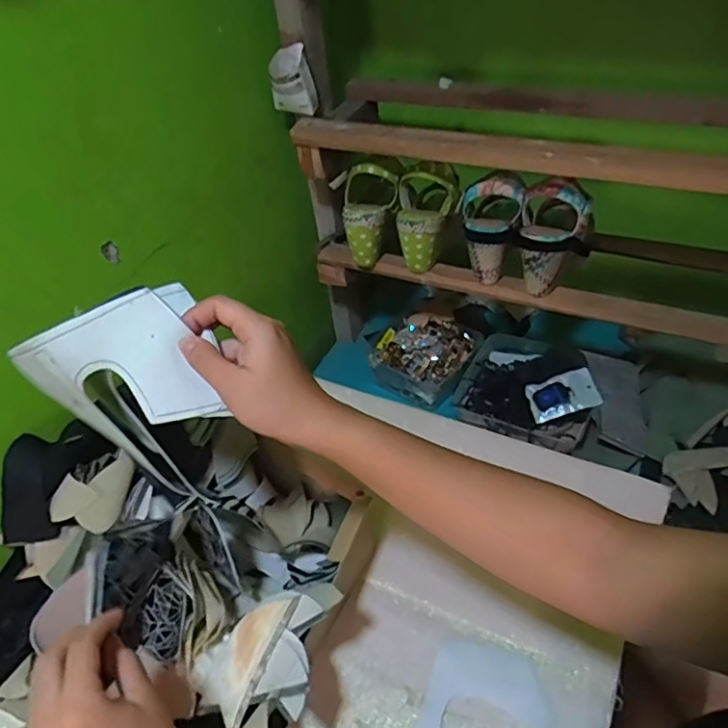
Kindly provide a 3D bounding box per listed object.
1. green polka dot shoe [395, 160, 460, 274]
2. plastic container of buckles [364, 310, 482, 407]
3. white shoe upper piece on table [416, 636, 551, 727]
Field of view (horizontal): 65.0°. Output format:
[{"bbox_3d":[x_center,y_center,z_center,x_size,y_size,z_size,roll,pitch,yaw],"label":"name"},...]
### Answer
[{"bbox_3d":[0.088,-0.201,0.785,0.083,0.137,0.072,2,44,9],"label":"green polka dot shoe"},{"bbox_3d":[0.105,-0.014,0.984,0.153,0.066,0.157,23,50,28],"label":"plastic container of buckles"},{"bbox_3d":[0.104,0.328,0.509,0.108,0.009,0.153,14,47,21],"label":"white shoe upper piece on table"}]

